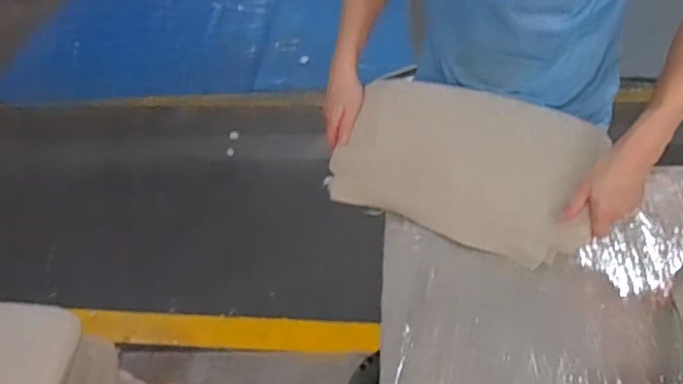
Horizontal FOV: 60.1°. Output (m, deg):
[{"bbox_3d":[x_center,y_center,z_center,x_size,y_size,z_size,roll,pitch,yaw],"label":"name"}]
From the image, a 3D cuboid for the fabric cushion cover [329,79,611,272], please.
[{"bbox_3d":[0.195,-0.045,0.973,0.410,0.241,0.032,18,3,24],"label":"fabric cushion cover"}]

